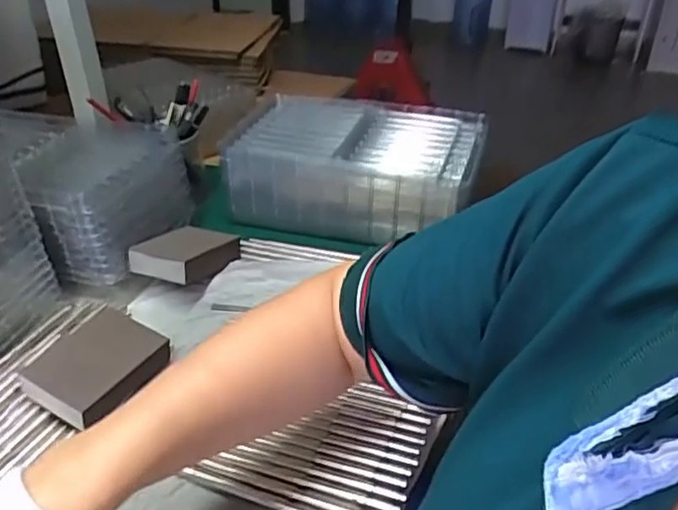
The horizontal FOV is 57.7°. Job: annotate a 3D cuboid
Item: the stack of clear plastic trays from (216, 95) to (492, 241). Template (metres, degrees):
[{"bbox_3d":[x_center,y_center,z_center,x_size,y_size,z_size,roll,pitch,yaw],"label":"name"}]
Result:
[{"bbox_3d":[0.021,-0.109,0.747,0.290,0.100,0.181,9,34,12],"label":"stack of clear plastic trays"}]

